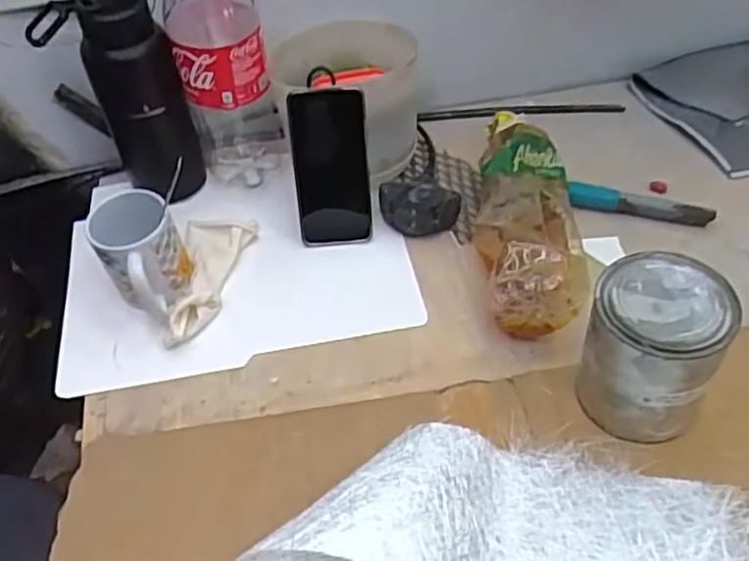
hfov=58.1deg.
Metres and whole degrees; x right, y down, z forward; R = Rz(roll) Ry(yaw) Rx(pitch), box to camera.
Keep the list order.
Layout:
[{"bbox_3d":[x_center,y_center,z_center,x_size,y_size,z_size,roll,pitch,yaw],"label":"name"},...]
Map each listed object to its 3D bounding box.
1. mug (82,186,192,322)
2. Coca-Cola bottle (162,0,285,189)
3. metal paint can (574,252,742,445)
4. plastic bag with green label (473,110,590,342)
[{"bbox_3d":[-0.234,-0.032,0.682,0.079,0.085,0.113,-22,53,-17],"label":"mug"},{"bbox_3d":[-0.162,-0.235,0.728,0.101,0.290,0.107,-10,50,-8],"label":"Coca-Cola bottle"},{"bbox_3d":[0.227,0.059,0.566,0.100,0.133,0.096,-1,51,1],"label":"metal paint can"},{"bbox_3d":[0.158,-0.077,0.725,0.099,0.073,0.296,0,49,1],"label":"plastic bag with green label"}]

